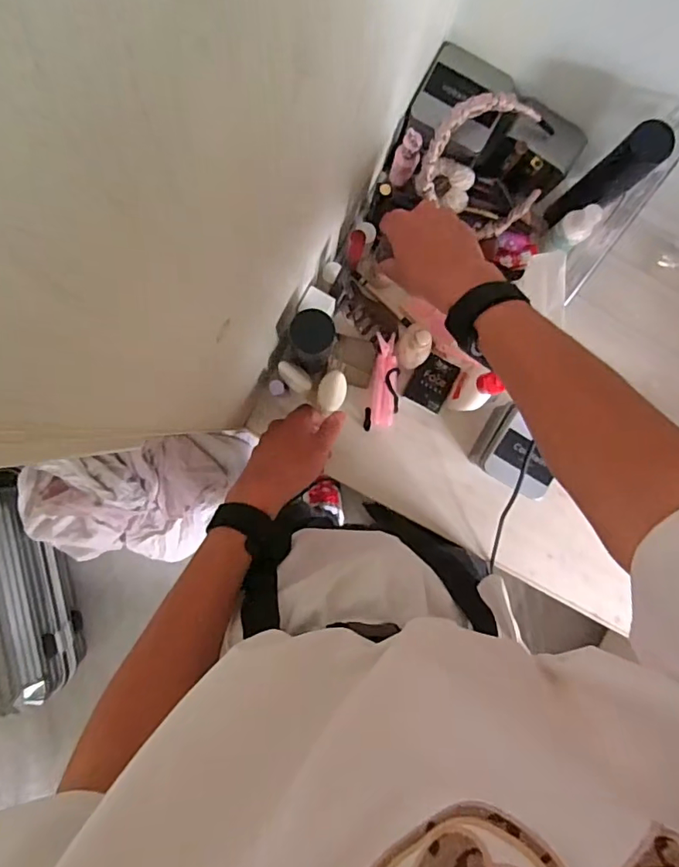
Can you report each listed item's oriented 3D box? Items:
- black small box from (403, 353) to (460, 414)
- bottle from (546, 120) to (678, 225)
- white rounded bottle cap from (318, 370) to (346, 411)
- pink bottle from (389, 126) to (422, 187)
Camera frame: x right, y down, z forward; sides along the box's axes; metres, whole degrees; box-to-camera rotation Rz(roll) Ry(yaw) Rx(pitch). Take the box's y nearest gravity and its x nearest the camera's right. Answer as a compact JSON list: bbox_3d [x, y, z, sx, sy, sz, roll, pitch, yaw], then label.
[{"bbox_3d":[0.112,-0.062,0.622,0.048,0.010,0.064,28,89,-4],"label":"black small box"},{"bbox_3d":[0.277,-0.263,0.540,0.032,0.177,0.041,-42,93,-3],"label":"bottle"},{"bbox_3d":[-0.007,-0.042,0.512,0.027,0.019,0.039,15,90,-4],"label":"white rounded bottle cap"},{"bbox_3d":[0.073,-0.299,0.559,0.027,0.073,0.025,0,91,-4],"label":"pink bottle"}]

